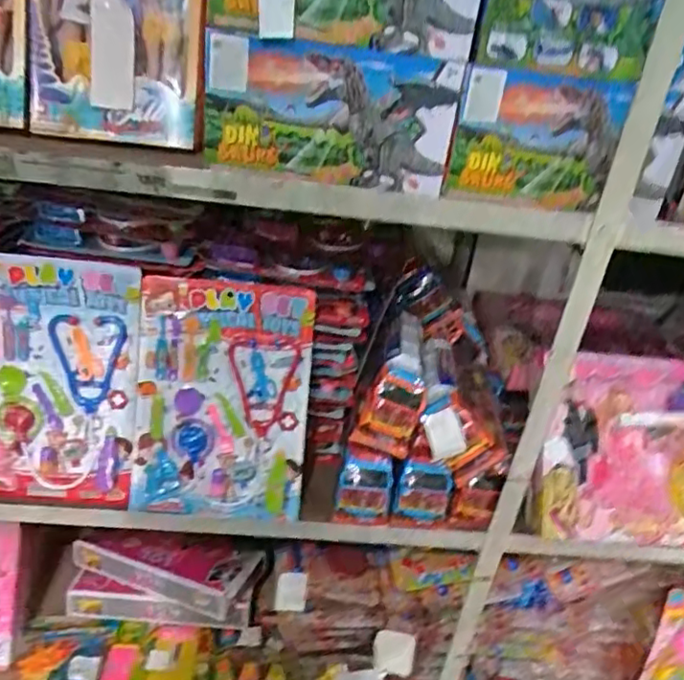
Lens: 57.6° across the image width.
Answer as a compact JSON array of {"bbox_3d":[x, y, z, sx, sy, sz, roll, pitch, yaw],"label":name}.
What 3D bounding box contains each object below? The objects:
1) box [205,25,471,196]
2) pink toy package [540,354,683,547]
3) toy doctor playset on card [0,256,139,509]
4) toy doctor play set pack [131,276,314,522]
[{"bbox_3d":[-0.020,-0.298,0.819,0.322,0.165,0.108,6,29,-3],"label":"box"},{"bbox_3d":[0.555,0.204,1.138,0.418,0.321,0.073,4,-11,-10],"label":"pink toy package"},{"bbox_3d":[-0.499,0.069,1.047,0.302,0.406,0.032,4,5,2],"label":"toy doctor playset on card"},{"bbox_3d":[-0.201,0.098,1.044,0.277,0.382,0.030,4,4,-3],"label":"toy doctor play set pack"}]

